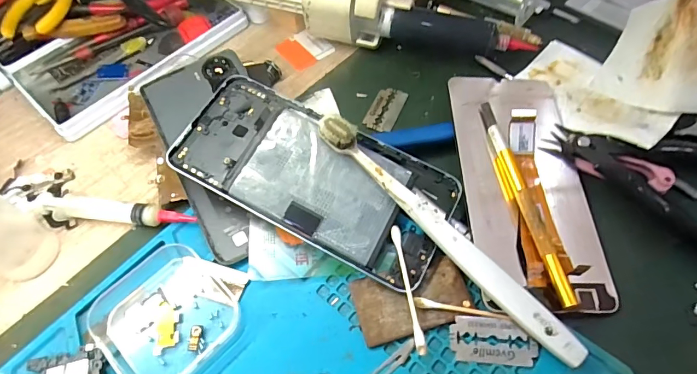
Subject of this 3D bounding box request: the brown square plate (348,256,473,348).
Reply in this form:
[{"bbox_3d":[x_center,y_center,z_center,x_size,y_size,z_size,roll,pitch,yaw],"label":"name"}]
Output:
[{"bbox_3d":[0.034,0.060,0.227,0.060,0.005,0.035,-14,57,-5],"label":"brown square plate"}]

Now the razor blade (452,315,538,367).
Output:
[{"bbox_3d":[0.073,0.078,0.213,0.041,0.004,0.023,1,66,7],"label":"razor blade"}]

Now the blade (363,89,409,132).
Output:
[{"bbox_3d":[0.027,-0.058,0.307,0.022,0.004,0.042,18,60,15],"label":"blade"}]

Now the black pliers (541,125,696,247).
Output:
[{"bbox_3d":[0.182,-0.008,0.247,0.117,0.020,0.050,35,66,23],"label":"black pliers"}]

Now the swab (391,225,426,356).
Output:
[{"bbox_3d":[0.031,0.054,0.225,0.005,0.010,0.071,-8,57,-1],"label":"swab"}]

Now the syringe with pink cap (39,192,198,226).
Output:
[{"bbox_3d":[-0.150,0.015,0.266,0.107,0.015,0.016,6,58,8],"label":"syringe with pink cap"}]

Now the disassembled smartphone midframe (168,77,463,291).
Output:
[{"bbox_3d":[-0.021,-0.008,0.253,0.166,0.010,0.076,27,69,9],"label":"disassembled smartphone midframe"}]

